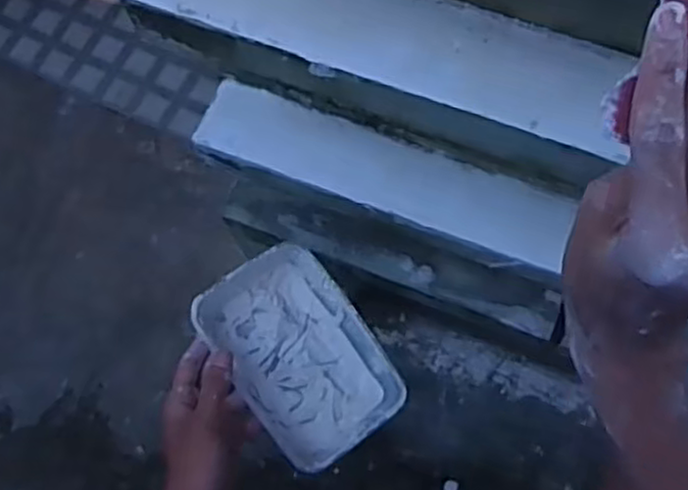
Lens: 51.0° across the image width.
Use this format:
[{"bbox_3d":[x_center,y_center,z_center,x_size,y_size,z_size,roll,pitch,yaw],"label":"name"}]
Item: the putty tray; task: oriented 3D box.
[{"bbox_3d":[-0.037,0.091,0.606,0.114,0.053,0.171,-36,74,-9],"label":"putty tray"}]

